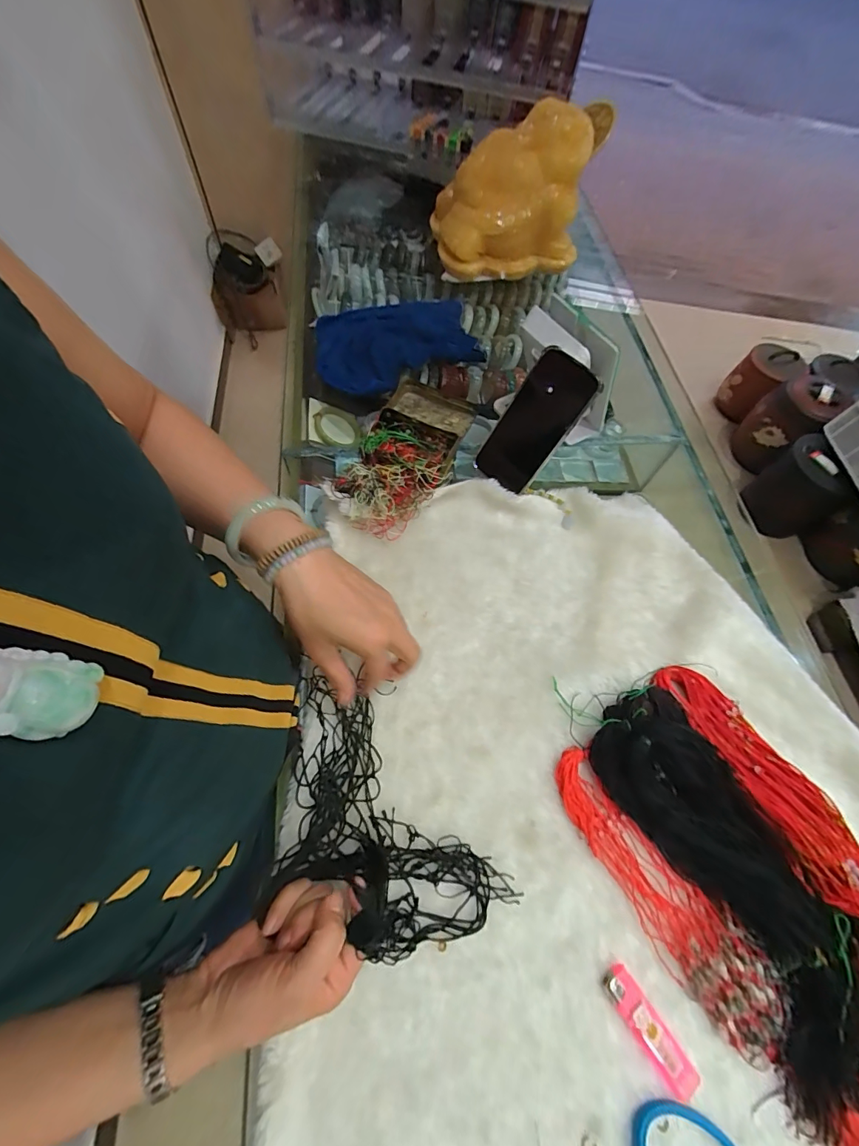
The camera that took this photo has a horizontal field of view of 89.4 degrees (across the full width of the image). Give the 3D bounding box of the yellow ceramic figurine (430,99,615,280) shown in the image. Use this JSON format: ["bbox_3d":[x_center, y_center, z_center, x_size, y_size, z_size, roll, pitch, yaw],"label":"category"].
[{"bbox_3d":[0.143,-0.610,0.700,0.257,0.180,0.149,-8,65,-7],"label":"yellow ceramic figurine"}]

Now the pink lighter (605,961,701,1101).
[{"bbox_3d":[0.166,0.342,0.323,0.023,0.010,0.083,-31,70,-17],"label":"pink lighter"}]

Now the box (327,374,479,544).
[{"bbox_3d":[-0.027,-0.148,0.536,0.113,0.042,0.234,21,65,7],"label":"box"}]

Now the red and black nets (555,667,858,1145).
[{"bbox_3d":[0.280,0.263,0.349,0.194,0.043,0.363,-29,69,-16],"label":"red and black nets"}]

